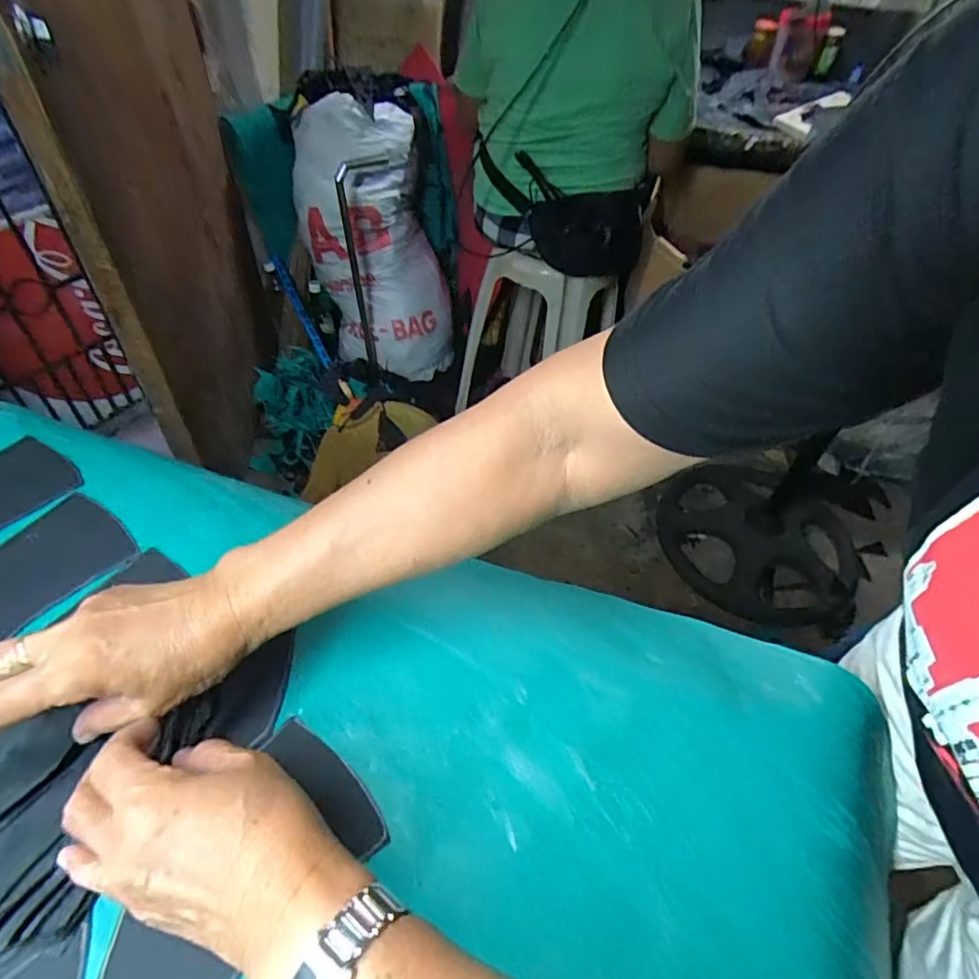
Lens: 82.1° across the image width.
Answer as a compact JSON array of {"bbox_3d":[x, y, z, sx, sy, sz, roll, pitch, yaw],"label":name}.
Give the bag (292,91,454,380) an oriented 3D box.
[{"bbox_3d":[-0.336,-0.691,1.642,0.310,0.731,0.313,-36,38,-31],"label":"bag"}]

